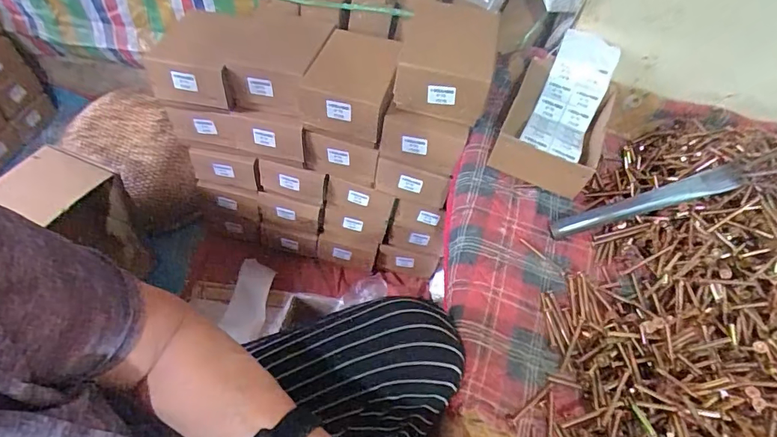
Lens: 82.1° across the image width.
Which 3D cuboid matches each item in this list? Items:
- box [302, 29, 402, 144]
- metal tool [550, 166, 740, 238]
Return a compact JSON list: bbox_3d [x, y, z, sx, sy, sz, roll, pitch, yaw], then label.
[{"bbox_3d":[-0.057,-0.231,0.749,0.137,0.100,0.166,13,50,3],"label":"box"},{"bbox_3d":[0.325,-0.017,0.576,0.222,0.030,0.024,-19,48,15],"label":"metal tool"}]

